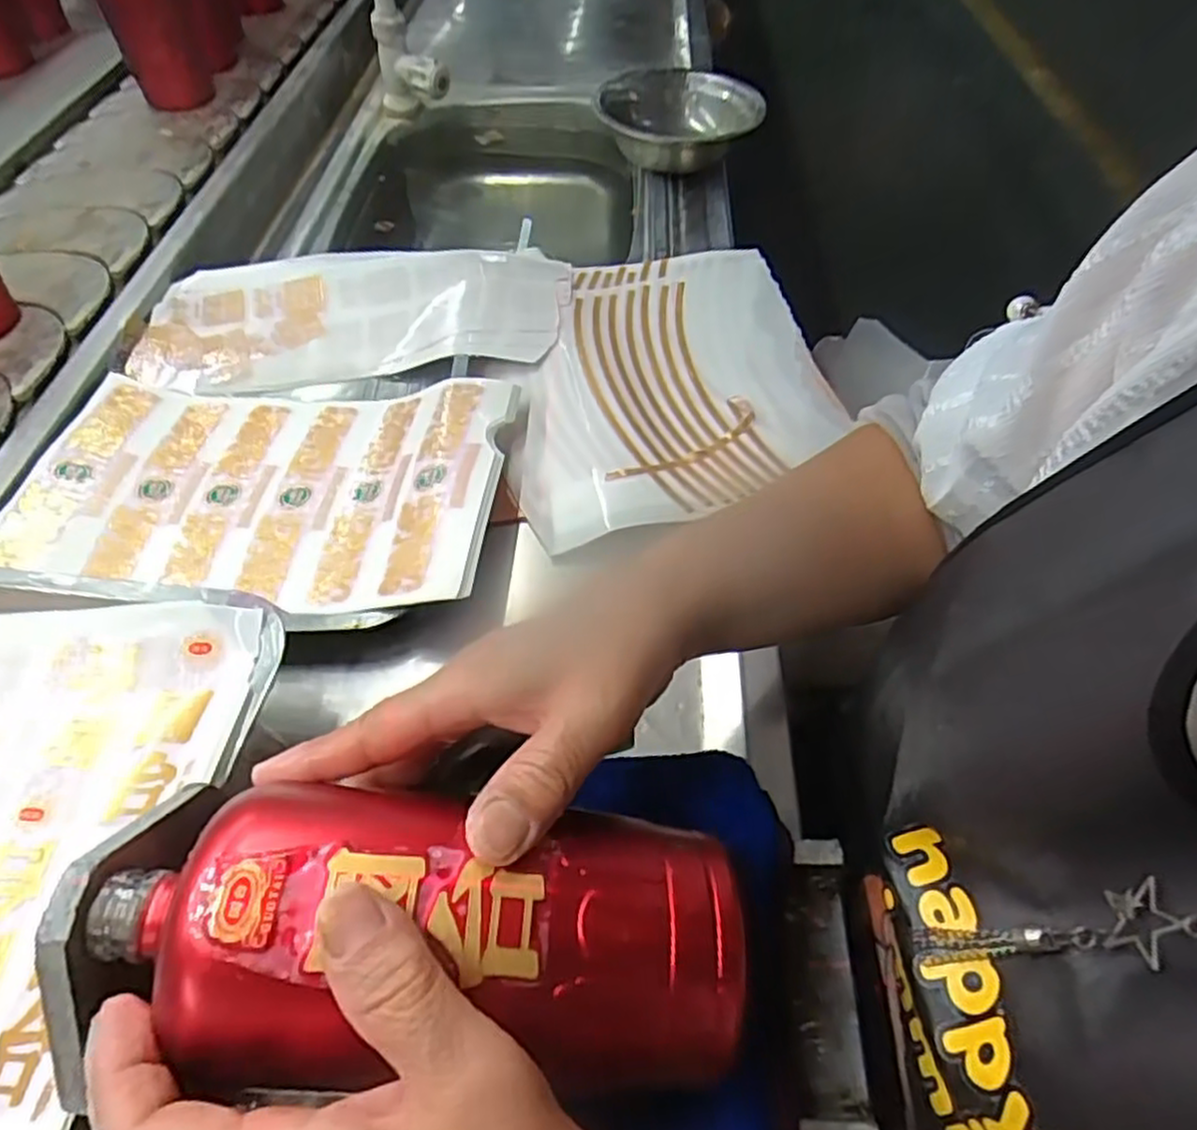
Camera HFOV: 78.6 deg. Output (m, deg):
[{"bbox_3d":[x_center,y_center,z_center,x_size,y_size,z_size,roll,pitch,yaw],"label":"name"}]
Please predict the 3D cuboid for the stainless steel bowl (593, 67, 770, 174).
[{"bbox_3d":[0.082,-0.442,0.732,0.159,0.045,0.163,0,52,0],"label":"stainless steel bowl"}]

